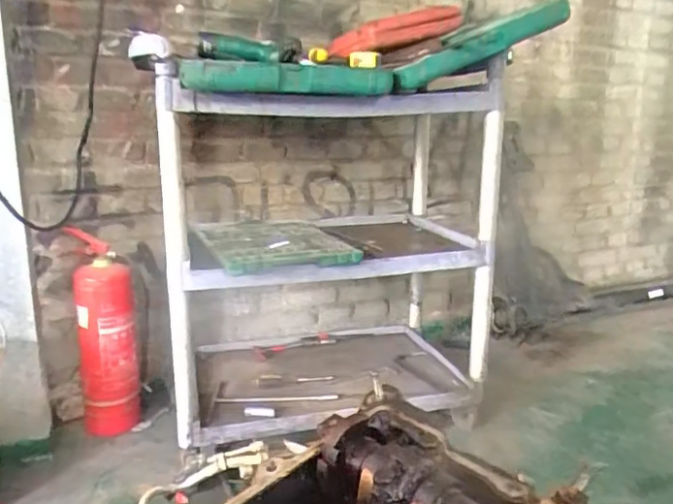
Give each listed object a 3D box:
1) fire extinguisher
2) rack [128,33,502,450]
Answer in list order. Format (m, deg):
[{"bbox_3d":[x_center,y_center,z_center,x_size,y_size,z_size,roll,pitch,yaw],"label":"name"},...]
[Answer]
[{"bbox_3d":[-0.556,0.208,1.380,0.123,0.467,0.126,-9,15,-35],"label":"fire extinguisher"},{"bbox_3d":[-0.052,-0.017,1.380,0.755,0.744,0.535,-5,13,-21],"label":"rack"}]

